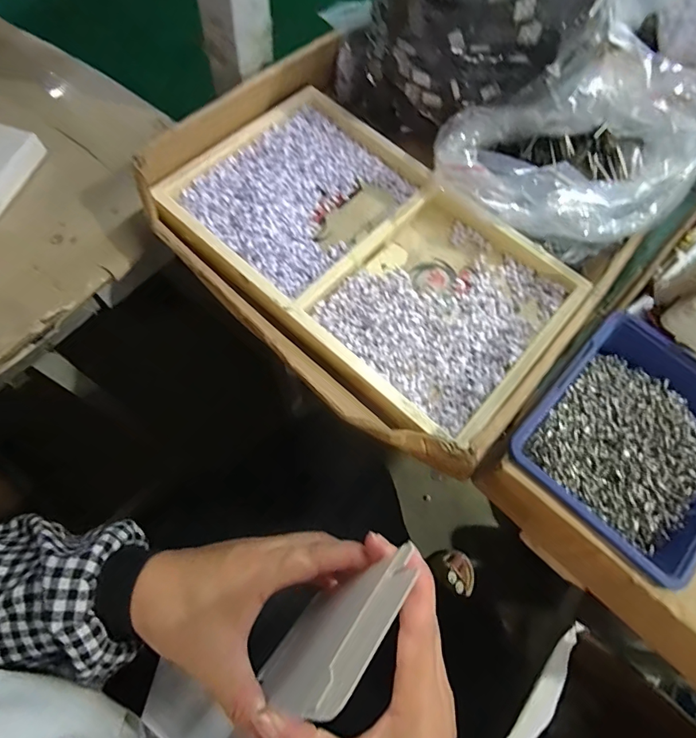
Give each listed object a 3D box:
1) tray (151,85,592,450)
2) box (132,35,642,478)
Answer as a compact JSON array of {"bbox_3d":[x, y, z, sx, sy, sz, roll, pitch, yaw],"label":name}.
[{"bbox_3d":[0.015,-0.102,0.369,0.324,0.031,0.202,40,70,12],"label":"tray"},{"bbox_3d":[0.016,-0.105,0.359,0.339,0.050,0.247,39,73,12],"label":"box"}]

